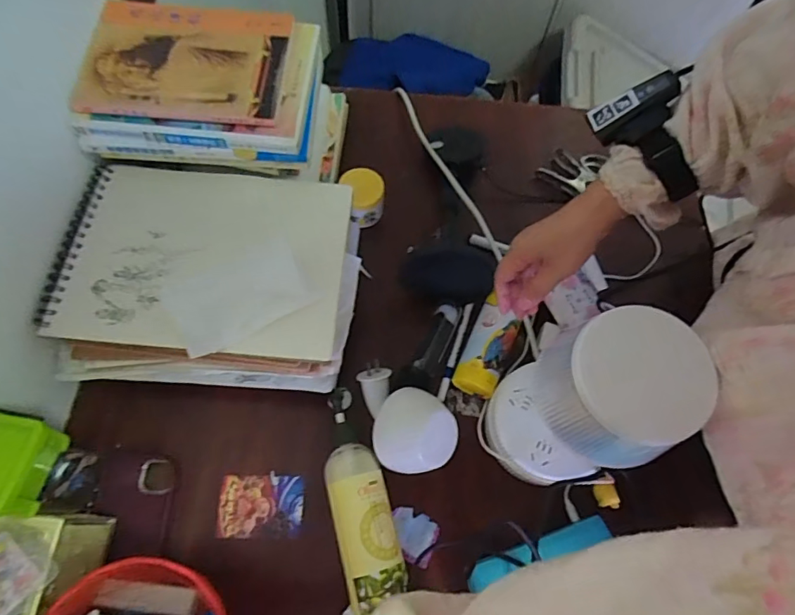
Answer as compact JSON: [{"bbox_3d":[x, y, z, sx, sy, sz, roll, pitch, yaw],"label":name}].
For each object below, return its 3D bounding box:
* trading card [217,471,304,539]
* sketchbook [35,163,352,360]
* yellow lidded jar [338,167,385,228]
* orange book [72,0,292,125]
[{"bbox_3d":[-0.146,0.212,0.527,0.088,0.004,0.062,0,68,-2],"label":"trading card"},{"bbox_3d":[-0.206,-0.059,0.523,0.286,0.018,0.211,4,68,0],"label":"sketchbook"},{"bbox_3d":[-0.044,-0.143,0.637,0.050,0.059,0.052,1,68,-2],"label":"yellow lidded jar"},{"bbox_3d":[-0.233,-0.264,0.529,0.217,0.028,0.141,4,68,0],"label":"orange book"}]

